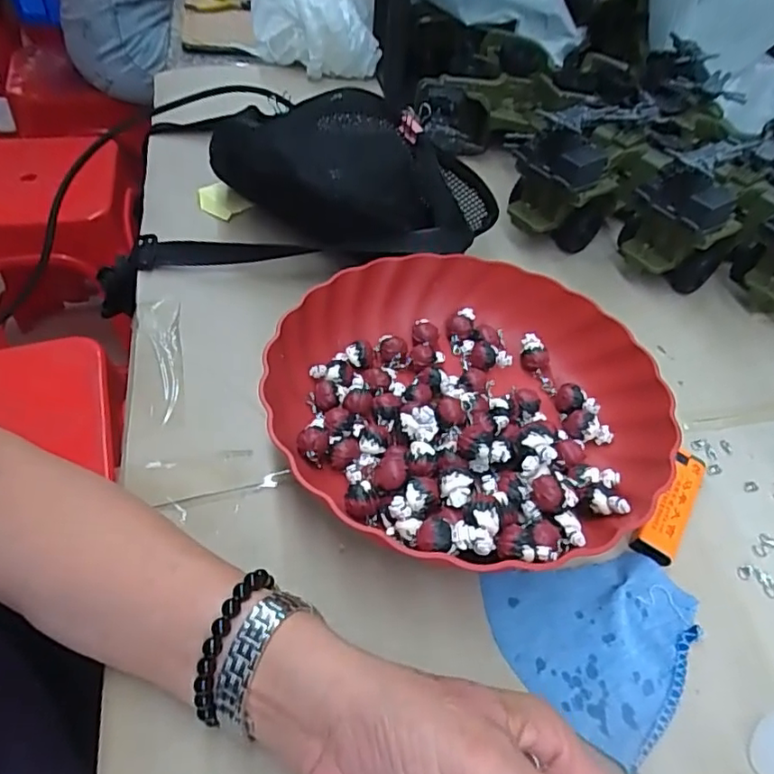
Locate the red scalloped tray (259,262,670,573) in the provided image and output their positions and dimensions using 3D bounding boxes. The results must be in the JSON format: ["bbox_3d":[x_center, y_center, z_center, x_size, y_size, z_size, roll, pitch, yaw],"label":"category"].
[{"bbox_3d":[0.052,0.007,0.366,0.238,0.054,0.228,-17,53,-20],"label":"red scalloped tray"}]

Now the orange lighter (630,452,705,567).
[{"bbox_3d":[0.172,0.071,0.345,0.023,0.016,0.081,30,52,19],"label":"orange lighter"}]

